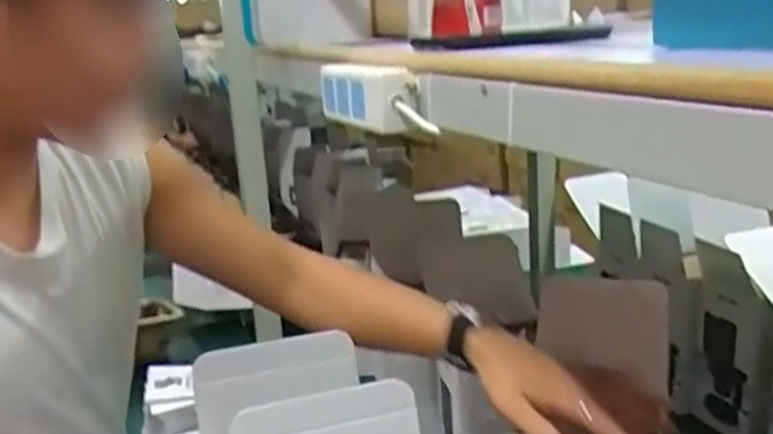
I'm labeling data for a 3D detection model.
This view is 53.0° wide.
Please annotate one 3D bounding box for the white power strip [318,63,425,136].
[{"bbox_3d":[-0.016,-0.103,0.665,0.031,0.053,0.145,-12,15,-26],"label":"white power strip"}]

